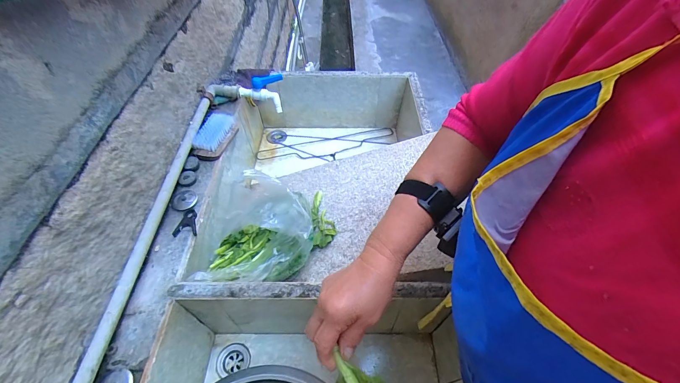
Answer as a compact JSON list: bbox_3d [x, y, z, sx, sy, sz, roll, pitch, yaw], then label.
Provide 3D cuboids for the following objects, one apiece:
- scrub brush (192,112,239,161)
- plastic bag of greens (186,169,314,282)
[{"bbox_3d":[-0.281,-0.130,0.687,0.065,0.033,0.134,10,52,3],"label":"scrub brush"},{"bbox_3d":[-0.157,0.068,0.563,0.208,0.143,0.196,-1,52,-6],"label":"plastic bag of greens"}]

